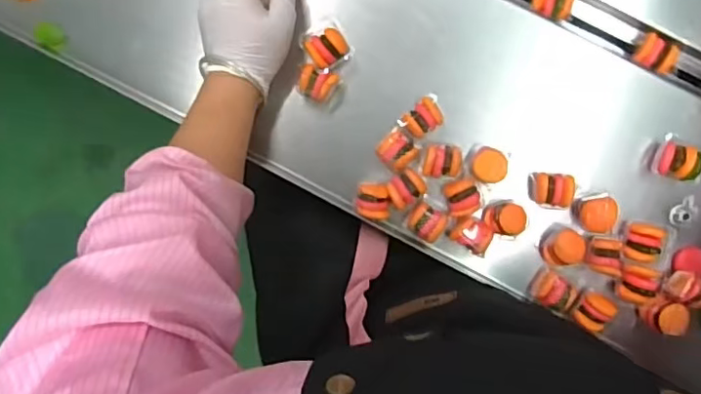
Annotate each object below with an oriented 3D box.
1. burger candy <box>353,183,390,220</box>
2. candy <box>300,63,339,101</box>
[{"bbox_3d":[0.021,0.004,0.528,0.031,0.028,0.032,9,90,9],"label":"burger candy"},{"bbox_3d":[-0.029,-0.100,0.519,0.033,0.021,0.025,21,92,9],"label":"candy"}]

